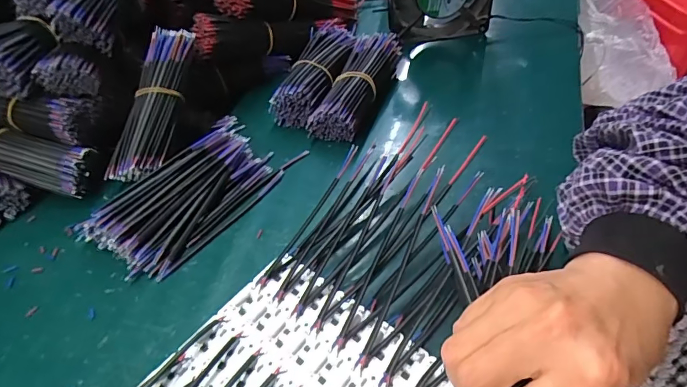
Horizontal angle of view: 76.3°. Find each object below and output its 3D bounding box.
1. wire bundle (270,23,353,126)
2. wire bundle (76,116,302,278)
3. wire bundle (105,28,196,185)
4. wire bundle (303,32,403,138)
[{"bbox_3d":[-0.029,-0.140,0.498,0.061,0.044,0.157,7,49,13],"label":"wire bundle"},{"bbox_3d":[-0.134,-0.002,0.391,0.173,0.033,0.090,-38,54,-26],"label":"wire bundle"},{"bbox_3d":[-0.180,-0.085,0.417,0.043,0.029,0.154,10,80,16],"label":"wire bundle"},{"bbox_3d":[0.014,-0.117,0.471,0.052,0.045,0.149,15,51,19],"label":"wire bundle"}]

